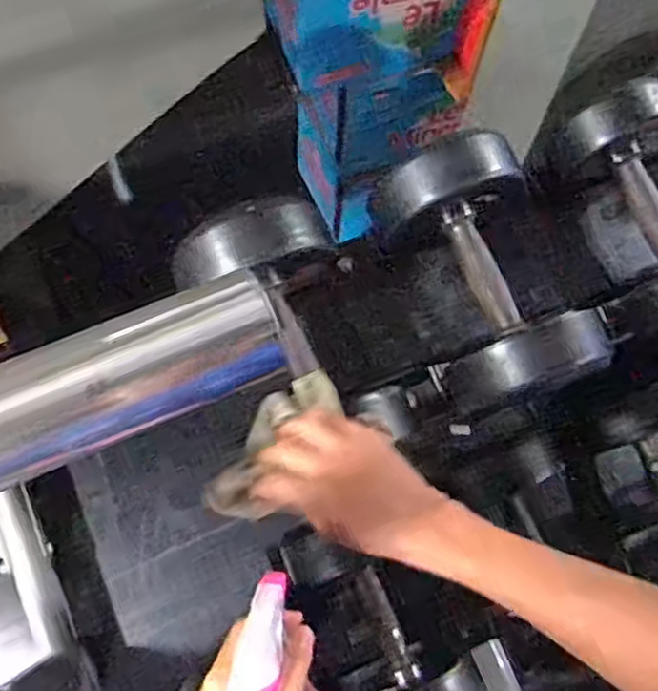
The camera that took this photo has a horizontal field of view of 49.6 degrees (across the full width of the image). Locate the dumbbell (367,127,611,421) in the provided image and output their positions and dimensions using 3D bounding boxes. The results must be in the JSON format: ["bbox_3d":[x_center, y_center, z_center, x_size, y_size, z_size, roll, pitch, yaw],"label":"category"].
[{"bbox_3d":[0.154,-0.067,0.721,0.124,0.157,0.260,-22,69,-12],"label":"dumbbell"}]

